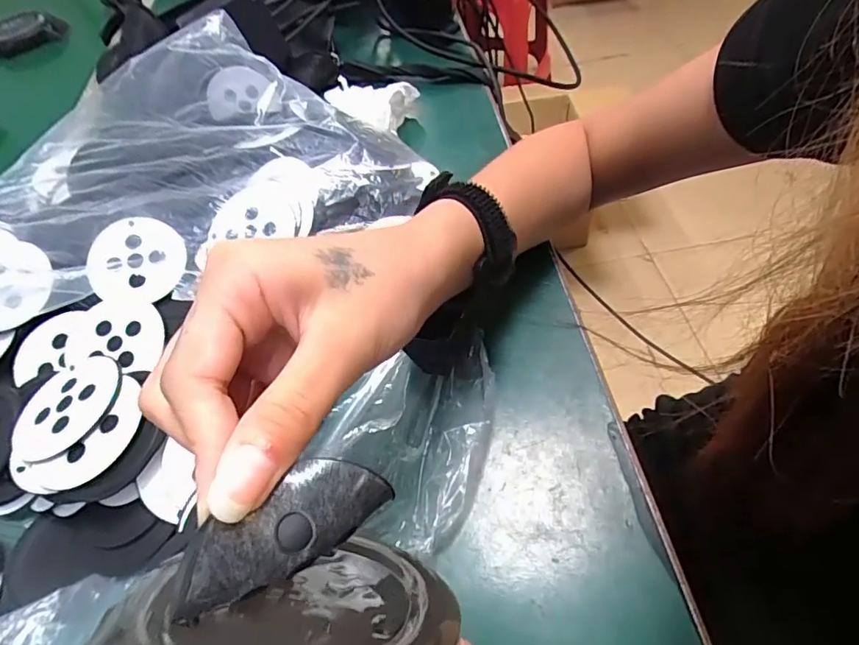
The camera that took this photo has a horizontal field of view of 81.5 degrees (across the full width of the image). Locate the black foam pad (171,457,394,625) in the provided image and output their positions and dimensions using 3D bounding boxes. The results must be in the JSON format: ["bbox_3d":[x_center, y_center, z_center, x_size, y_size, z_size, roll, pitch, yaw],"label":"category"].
[{"bbox_3d":[-0.038,0.055,0.134,0.058,0.006,0.025,-28,94,-37],"label":"black foam pad"}]

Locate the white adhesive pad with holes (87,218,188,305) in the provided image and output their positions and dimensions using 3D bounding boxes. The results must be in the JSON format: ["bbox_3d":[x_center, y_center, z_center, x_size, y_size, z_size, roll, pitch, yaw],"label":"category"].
[{"bbox_3d":[-0.189,-0.041,0.327,0.062,0.007,0.058,12,74,5],"label":"white adhesive pad with holes"}]

